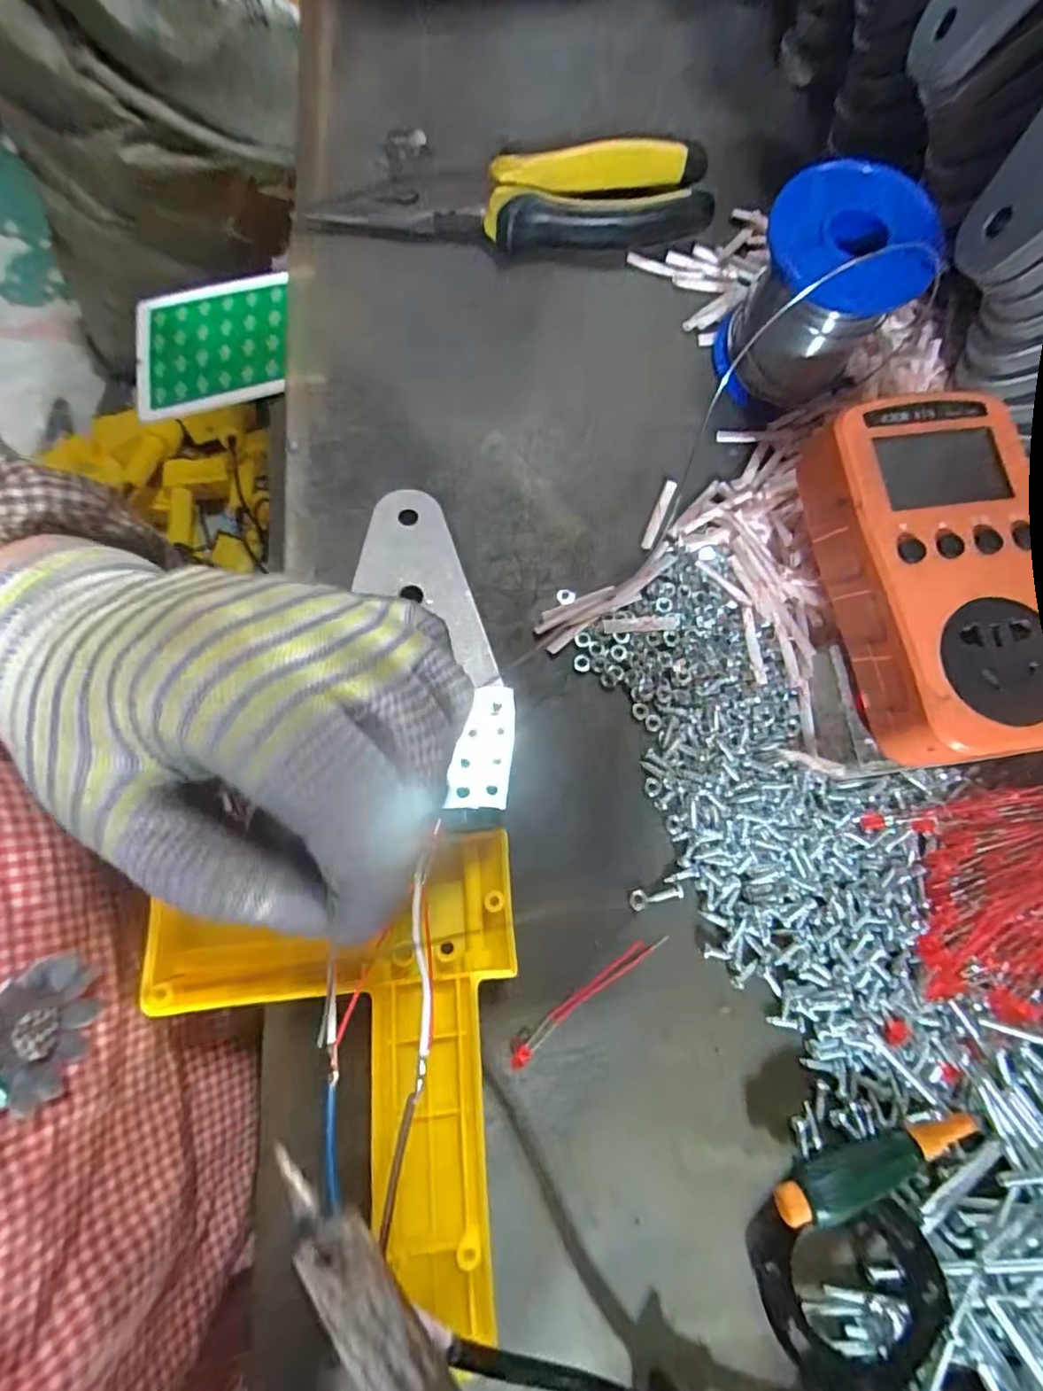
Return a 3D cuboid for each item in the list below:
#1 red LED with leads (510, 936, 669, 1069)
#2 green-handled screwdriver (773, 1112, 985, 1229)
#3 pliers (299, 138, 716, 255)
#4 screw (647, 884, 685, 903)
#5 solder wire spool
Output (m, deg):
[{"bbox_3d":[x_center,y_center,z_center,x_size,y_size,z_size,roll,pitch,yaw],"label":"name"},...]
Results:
[{"bbox_3d":[0.024,0.110,0.217,0.069,0.007,0.008,-36,82,-10],"label":"red LED with leads"},{"bbox_3d":[0.122,0.158,0.200,0.077,0.019,0.014,-12,79,-6],"label":"green-handled screwdriver"},{"bbox_3d":[-0.004,-0.220,0.268,0.176,0.025,0.034,-5,78,-4],"label":"pliers"},{"bbox_3d":[0.054,0.076,0.225,0.014,0.004,0.005,-14,79,-6],"label":"screw"},{"bbox_3d":[0.116,-0.160,0.233,0.051,0.070,0.055,1,78,-3],"label":"solder wire spool"}]

